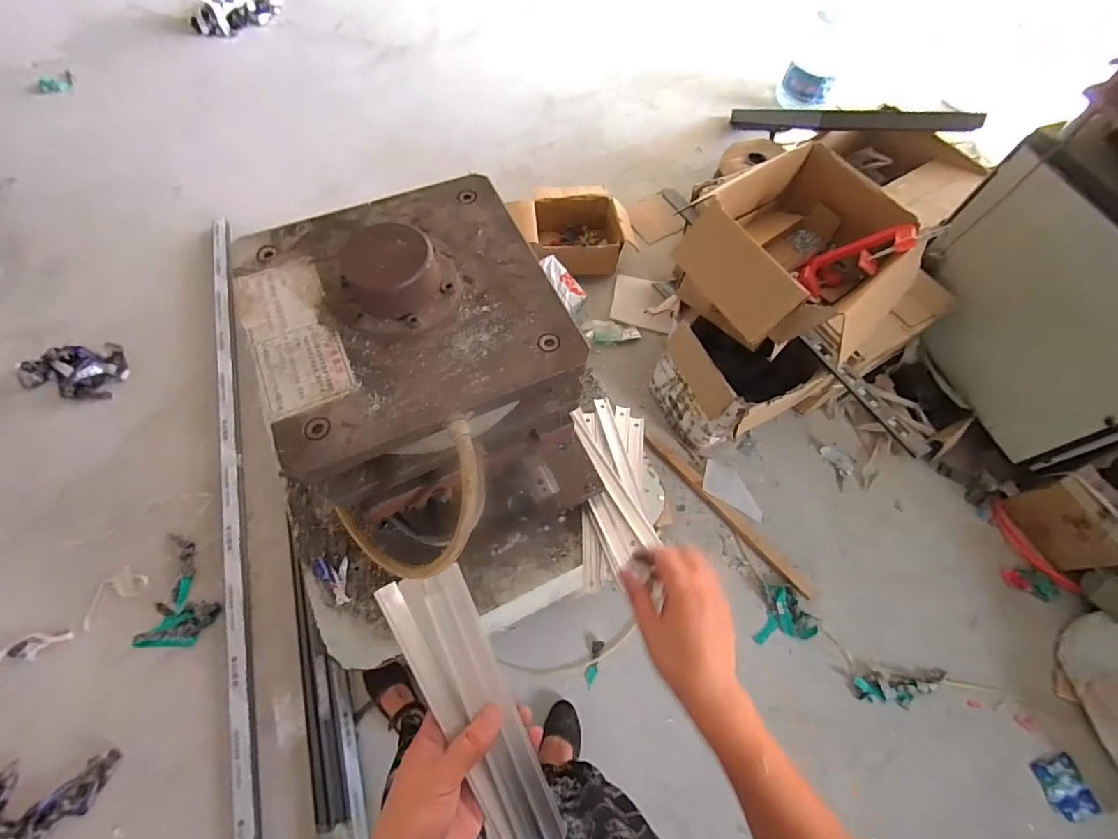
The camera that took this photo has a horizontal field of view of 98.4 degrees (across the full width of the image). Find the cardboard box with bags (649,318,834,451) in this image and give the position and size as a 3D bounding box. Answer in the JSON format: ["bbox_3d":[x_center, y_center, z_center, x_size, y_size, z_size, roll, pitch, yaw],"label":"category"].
[{"bbox_3d":[0.513,-0.140,1.497,0.315,0.357,0.378,-28,69,-14],"label":"cardboard box with bags"}]

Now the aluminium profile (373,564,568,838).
[{"bbox_3d":[-0.067,0.232,0.382,0.065,0.020,0.231,-26,77,-15],"label":"aluminium profile"}]

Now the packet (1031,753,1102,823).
[{"bbox_3d":[1.246,0.901,1.181,0.118,0.027,0.125,-10,65,-8],"label":"packet"}]

